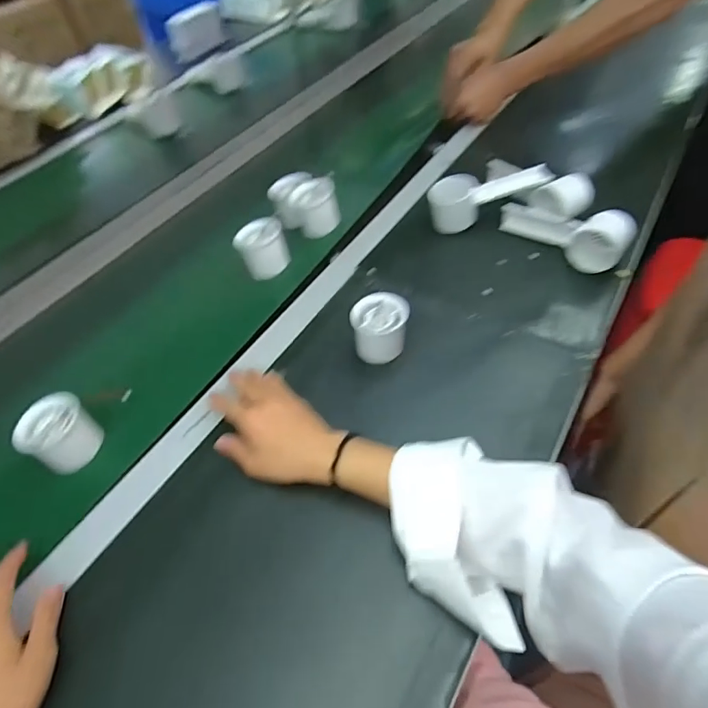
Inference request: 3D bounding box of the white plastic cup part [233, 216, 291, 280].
[{"bbox_3d":[-0.119,-0.135,0.623,0.062,0.065,0.051,-23,52,-12],"label":"white plastic cup part"}]

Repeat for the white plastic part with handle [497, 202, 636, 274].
[{"bbox_3d":[0.265,-0.161,0.604,0.162,0.048,0.060,34,61,29],"label":"white plastic part with handle"}]

